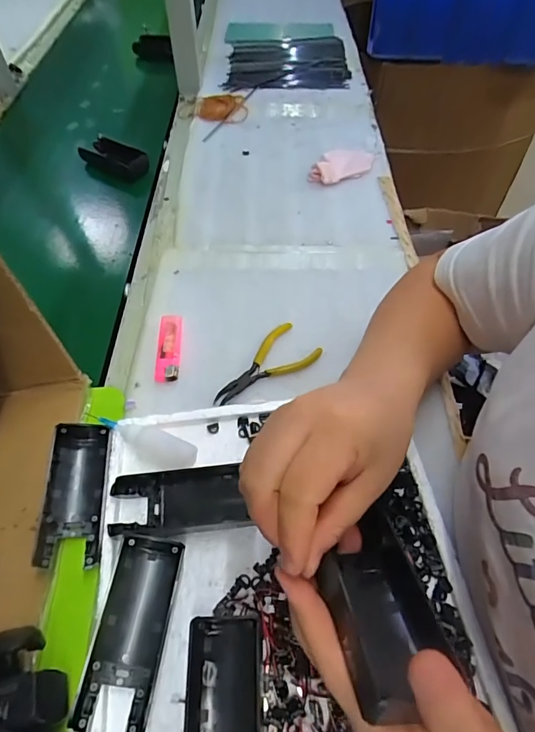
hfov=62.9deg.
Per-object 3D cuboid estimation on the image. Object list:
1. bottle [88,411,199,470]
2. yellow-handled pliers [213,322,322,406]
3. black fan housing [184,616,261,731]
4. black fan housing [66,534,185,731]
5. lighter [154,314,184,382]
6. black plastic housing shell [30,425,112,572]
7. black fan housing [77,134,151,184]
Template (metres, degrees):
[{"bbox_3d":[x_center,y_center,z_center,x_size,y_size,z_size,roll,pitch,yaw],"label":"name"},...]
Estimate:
[{"bbox_3d":[-0.105,0.064,0.366,0.094,0.022,0.028,21,58,16],"label":"bottle"},{"bbox_3d":[0.000,0.004,0.434,0.054,0.009,0.115,36,63,24],"label":"yellow-handled pliers"},{"bbox_3d":[-0.027,0.211,0.261,0.045,0.016,0.104,-2,54,0],"label":"black fan housing"},{"bbox_3d":[-0.089,0.168,0.285,0.042,0.025,0.110,3,55,4],"label":"black fan housing"},{"bbox_3d":[-0.100,-0.020,0.447,0.023,0.012,0.079,-2,54,0],"label":"lighter"},{"bbox_3d":[-0.150,0.097,0.340,0.046,0.030,0.107,-5,54,-2],"label":"black plastic housing shell"},{"bbox_3d":[-0.231,-0.309,0.651,0.108,0.034,0.048,24,58,17],"label":"black fan housing"}]

